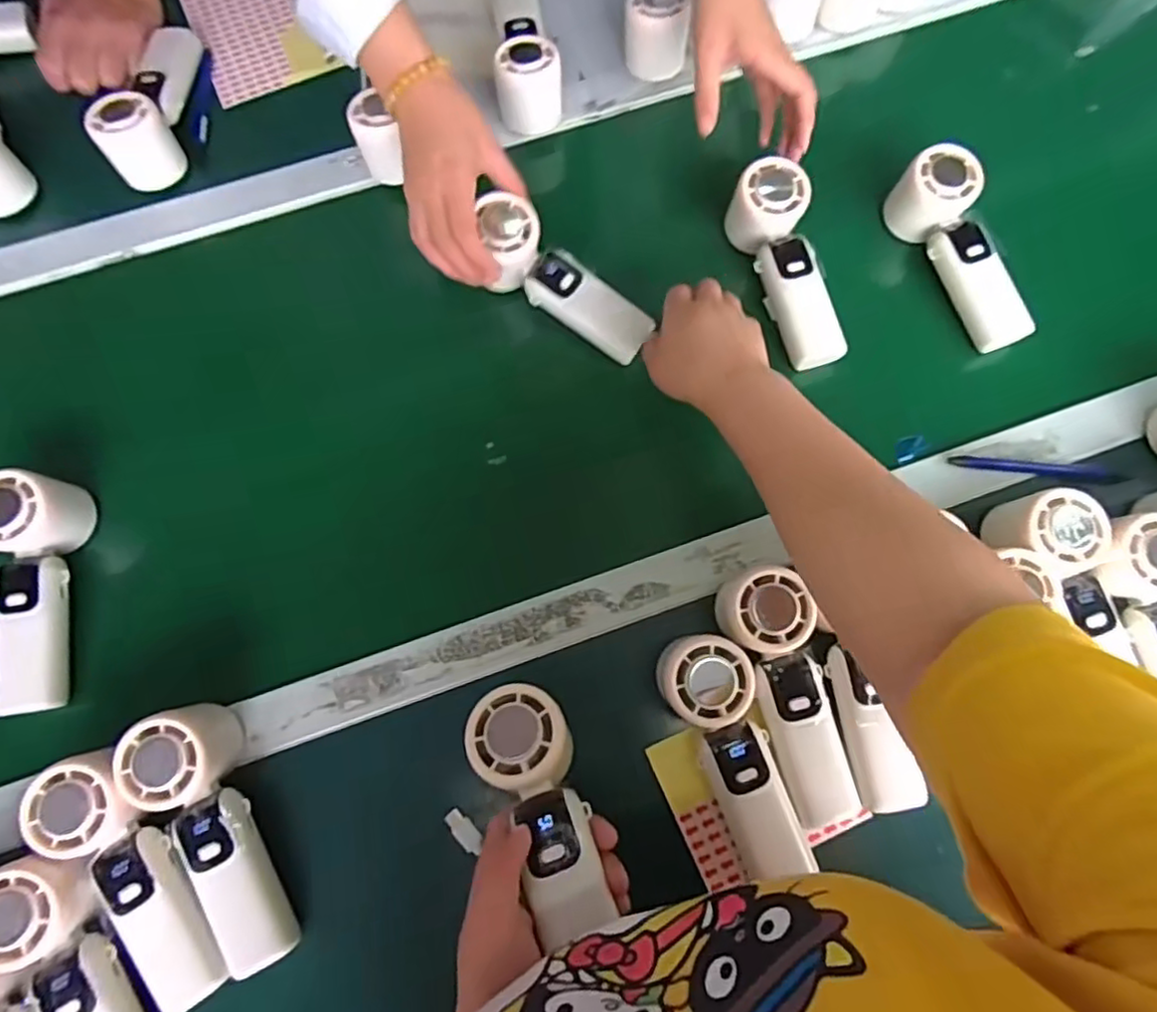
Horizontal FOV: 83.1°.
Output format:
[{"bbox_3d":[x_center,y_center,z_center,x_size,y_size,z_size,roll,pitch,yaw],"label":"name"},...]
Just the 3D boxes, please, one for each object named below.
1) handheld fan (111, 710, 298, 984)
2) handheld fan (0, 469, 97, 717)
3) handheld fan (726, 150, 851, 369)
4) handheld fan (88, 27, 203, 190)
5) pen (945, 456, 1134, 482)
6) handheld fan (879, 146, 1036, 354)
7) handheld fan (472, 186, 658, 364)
[{"bbox_3d":[-0.233,0.210,0.419,0.054,0.046,0.168,-24,89,-5],"label":"handheld fan"},{"bbox_3d":[-0.386,0.058,0.455,0.043,0.053,0.162,-8,74,-1],"label":"handheld fan"},{"bbox_3d":[0.166,-0.188,0.524,0.054,0.047,0.171,-17,87,-4],"label":"handheld fan"},{"bbox_3d":[-0.375,-0.364,0.579,0.048,0.069,0.170,-2,74,1],"label":"handheld fan"},{"bbox_3d":[0.348,-0.028,0.495,0.124,0.009,0.010,6,74,3],"label":"pen"},{"bbox_3d":[0.313,-0.205,0.528,0.048,0.061,0.162,-24,75,-5],"label":"handheld fan"},{"bbox_3d":[-0.017,-0.174,0.525,0.160,0.042,0.053,40,78,-9],"label":"handheld fan"}]

